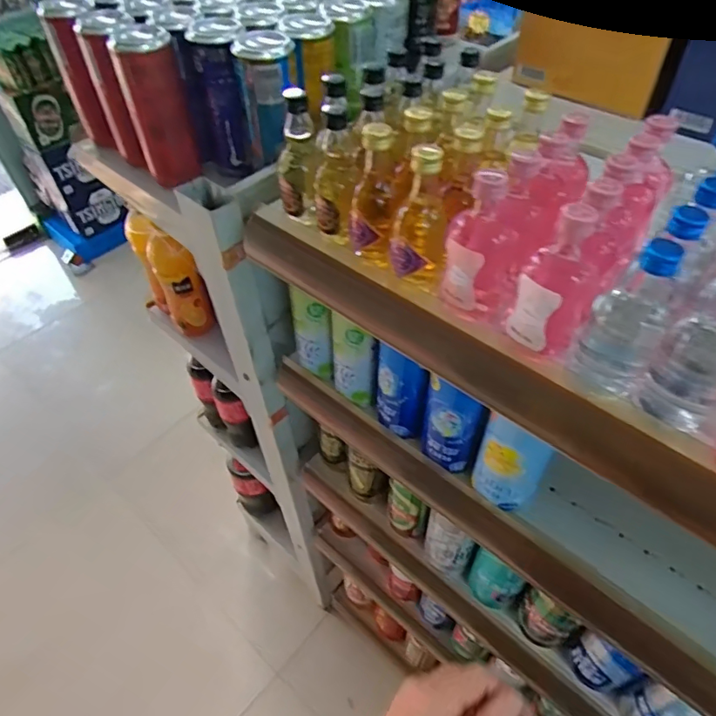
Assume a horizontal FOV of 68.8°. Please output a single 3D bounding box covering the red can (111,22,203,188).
[{"bbox_3d":[-0.213,-0.265,0.561,0.060,0.146,0.050,-14,50,-9],"label":"red can"}]

